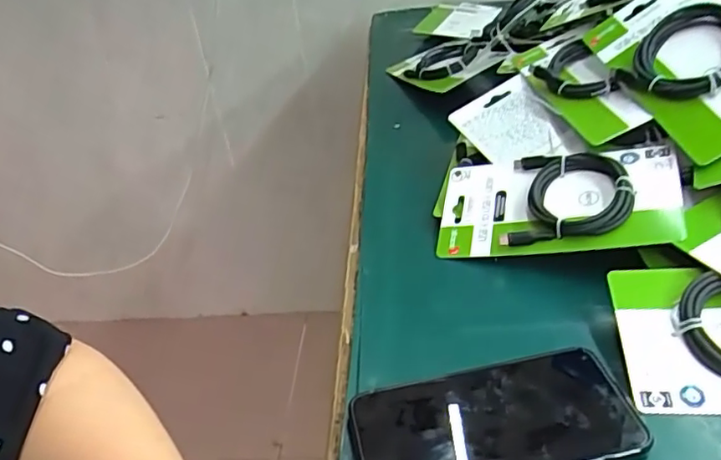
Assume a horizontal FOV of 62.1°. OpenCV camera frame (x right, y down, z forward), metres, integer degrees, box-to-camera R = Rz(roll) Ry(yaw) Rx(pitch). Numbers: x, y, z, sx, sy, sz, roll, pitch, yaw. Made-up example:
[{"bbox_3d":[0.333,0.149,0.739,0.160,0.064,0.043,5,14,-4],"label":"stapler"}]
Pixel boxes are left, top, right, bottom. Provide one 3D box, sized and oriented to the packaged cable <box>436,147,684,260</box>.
[{"bbox_3d":[0.152,-0.024,0.475,0.179,0.019,0.097,-5,49,25],"label":"packaged cable"}]

